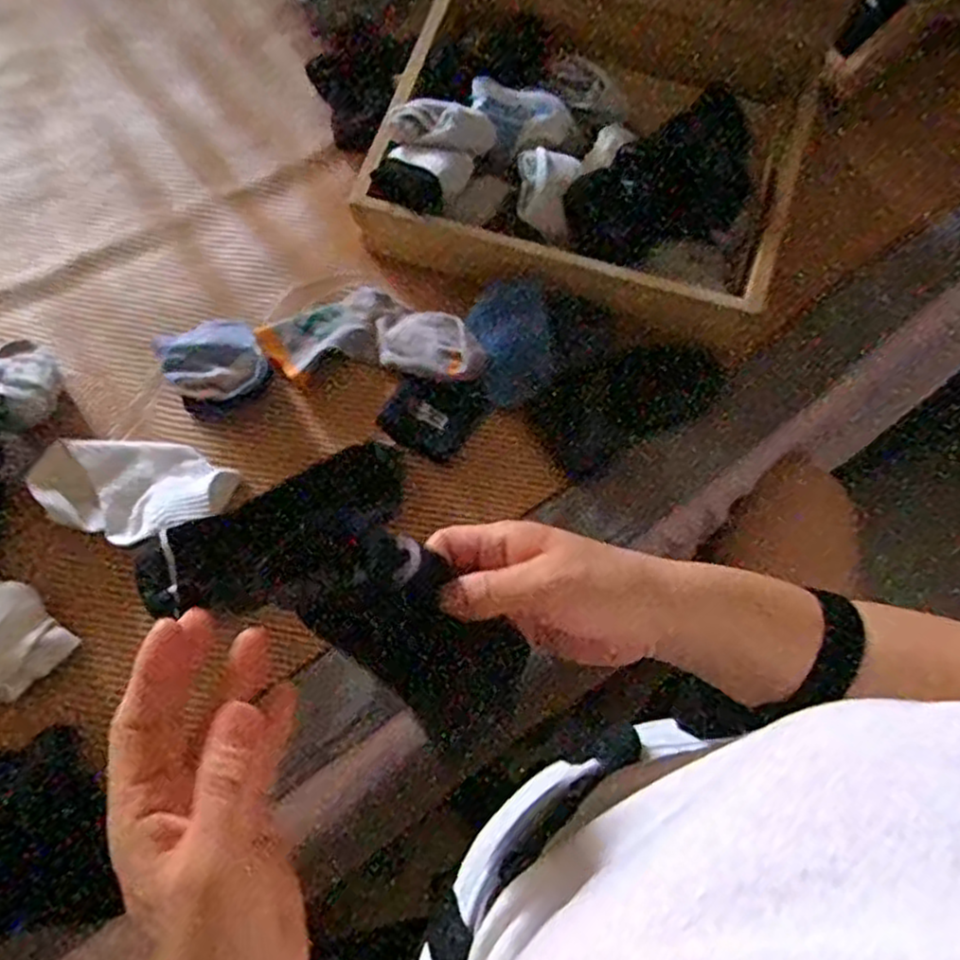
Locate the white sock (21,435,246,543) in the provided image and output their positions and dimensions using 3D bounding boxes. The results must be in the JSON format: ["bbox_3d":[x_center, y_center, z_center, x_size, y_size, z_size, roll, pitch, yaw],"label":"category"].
[{"bbox_3d":[-0.268,0.009,0.600,0.144,0.045,0.088,-3,66,-3],"label":"white sock"}]

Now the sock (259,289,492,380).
[{"bbox_3d":[-0.094,-0.132,0.667,0.198,0.034,0.100,7,66,1],"label":"sock"}]

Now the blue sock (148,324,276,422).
[{"bbox_3d":[-0.225,-0.100,0.645,0.076,0.034,0.080,-30,70,-15],"label":"blue sock"}]

